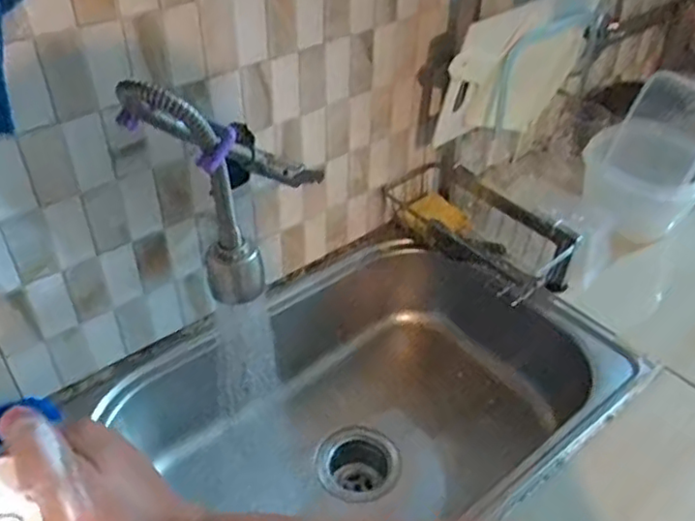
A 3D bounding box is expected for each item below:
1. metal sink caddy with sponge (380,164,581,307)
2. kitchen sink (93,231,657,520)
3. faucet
[{"bbox_3d":[0.169,-0.045,0.863,0.109,0.082,0.251,-29,50,-32],"label":"metal sink caddy with sponge"},{"bbox_3d":[0.004,0.215,0.782,0.571,0.248,0.396,-27,49,-30],"label":"kitchen sink"},{"bbox_3d":[-0.109,-0.102,0.590,0.107,0.188,0.206,9,41,8],"label":"faucet"}]

